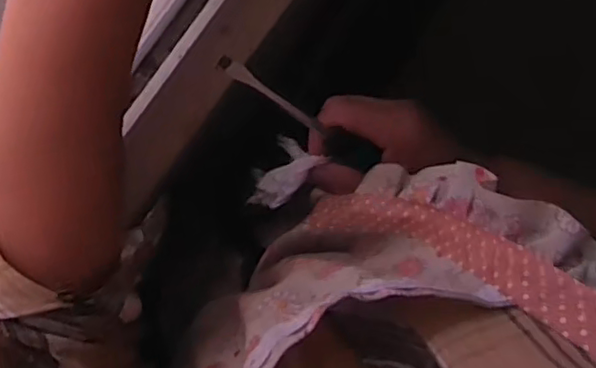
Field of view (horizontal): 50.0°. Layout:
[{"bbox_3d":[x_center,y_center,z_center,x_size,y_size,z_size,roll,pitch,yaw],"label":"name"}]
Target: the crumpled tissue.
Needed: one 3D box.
[{"bbox_3d":[-0.013,-0.008,0.439,0.034,0.076,0.020,50,44,-2],"label":"crumpled tissue"}]

